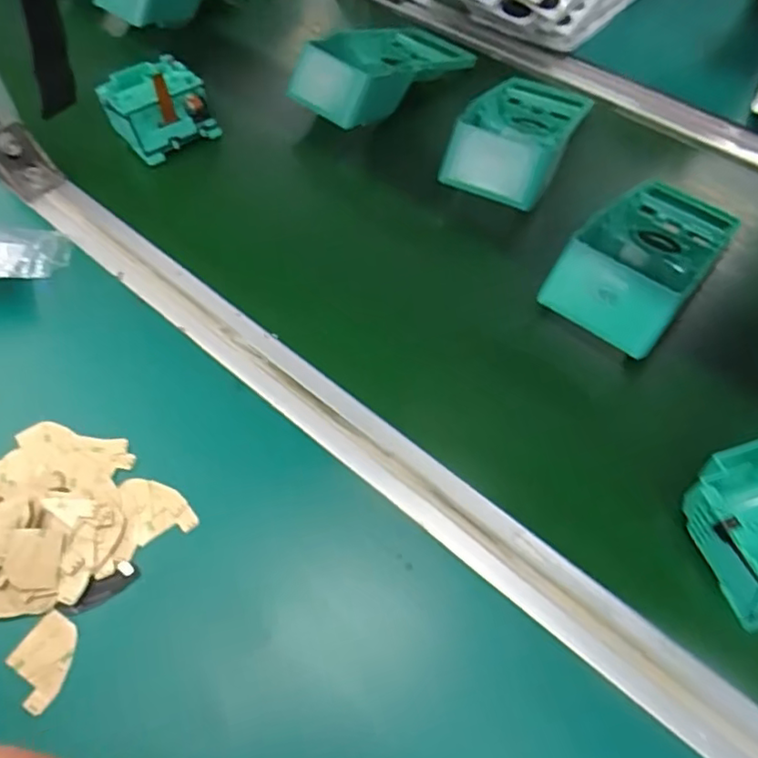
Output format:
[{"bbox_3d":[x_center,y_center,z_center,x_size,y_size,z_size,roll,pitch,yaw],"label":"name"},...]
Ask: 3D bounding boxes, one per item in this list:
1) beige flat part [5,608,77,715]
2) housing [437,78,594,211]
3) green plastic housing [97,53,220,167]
[{"bbox_3d":[-0.162,0.136,0.290,0.028,0.004,0.038,33,54,2],"label":"beige flat part"},{"bbox_3d":[0.118,-0.208,0.504,0.082,0.041,0.177,23,60,14],"label":"housing"},{"bbox_3d":[-0.192,-0.231,0.518,0.075,0.052,0.070,-34,64,-20],"label":"green plastic housing"}]

